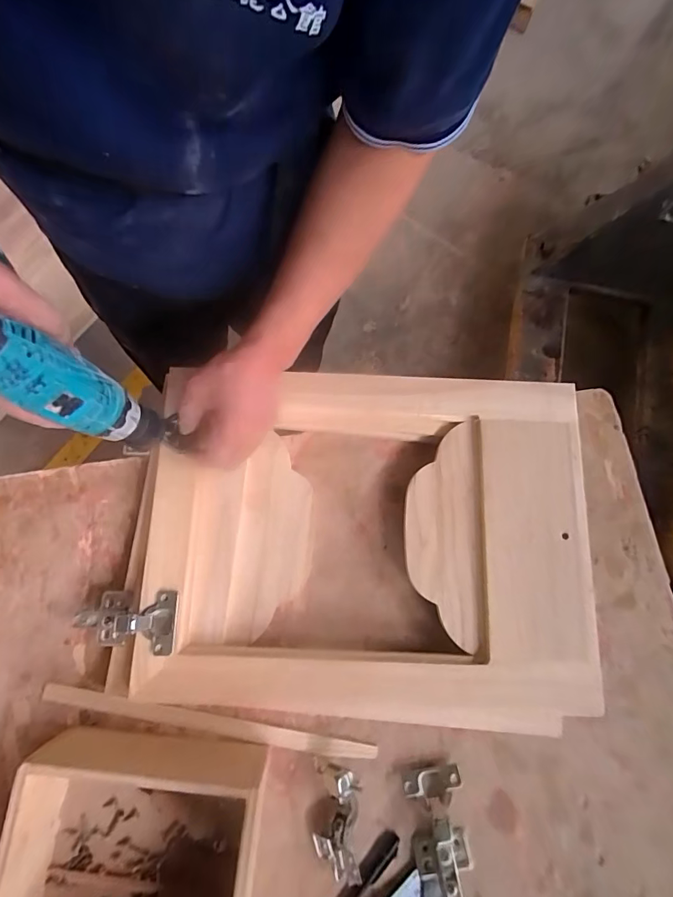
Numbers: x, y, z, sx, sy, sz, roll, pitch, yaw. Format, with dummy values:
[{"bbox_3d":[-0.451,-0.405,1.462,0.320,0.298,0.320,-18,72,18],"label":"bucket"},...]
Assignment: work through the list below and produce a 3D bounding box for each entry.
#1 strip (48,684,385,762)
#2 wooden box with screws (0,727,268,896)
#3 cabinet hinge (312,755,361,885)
[{"bbox_3d":[-0.135,0.291,0.460,0.351,0.012,0.021,12,77,1],"label":"strip"},{"bbox_3d":[-0.184,0.372,0.395,0.213,0.085,0.188,3,77,-1],"label":"wooden box with screws"},{"bbox_3d":[0.000,0.368,0.426,0.046,0.036,0.102,0,77,-2],"label":"cabinet hinge"}]

